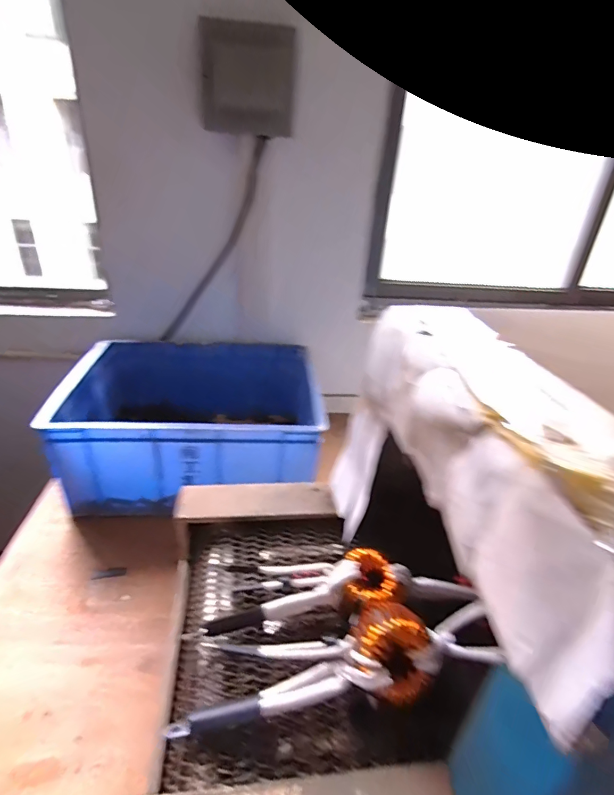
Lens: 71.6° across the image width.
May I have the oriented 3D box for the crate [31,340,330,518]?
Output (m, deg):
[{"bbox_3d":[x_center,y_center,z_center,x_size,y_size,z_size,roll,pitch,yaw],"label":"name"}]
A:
[{"bbox_3d":[-0.256,0.052,1.014,0.546,0.215,0.419,-1,31,-11],"label":"crate"}]

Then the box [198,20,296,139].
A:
[{"bbox_3d":[-0.118,-0.639,0.865,0.184,0.171,0.057,-20,38,-36],"label":"box"}]

